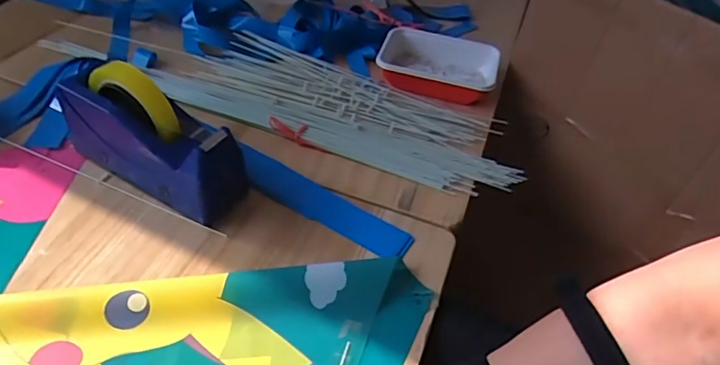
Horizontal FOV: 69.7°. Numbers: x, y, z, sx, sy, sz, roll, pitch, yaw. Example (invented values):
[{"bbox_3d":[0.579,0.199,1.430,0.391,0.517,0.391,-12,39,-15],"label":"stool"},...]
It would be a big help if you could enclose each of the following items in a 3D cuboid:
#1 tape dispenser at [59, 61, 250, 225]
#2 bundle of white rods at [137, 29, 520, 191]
[{"bbox_3d":[-0.218,-0.050,0.549,0.212,0.120,0.071,24,49,17],"label":"tape dispenser"},{"bbox_3d":[-0.025,-0.107,0.691,0.466,0.015,0.178,18,47,11],"label":"bundle of white rods"}]

